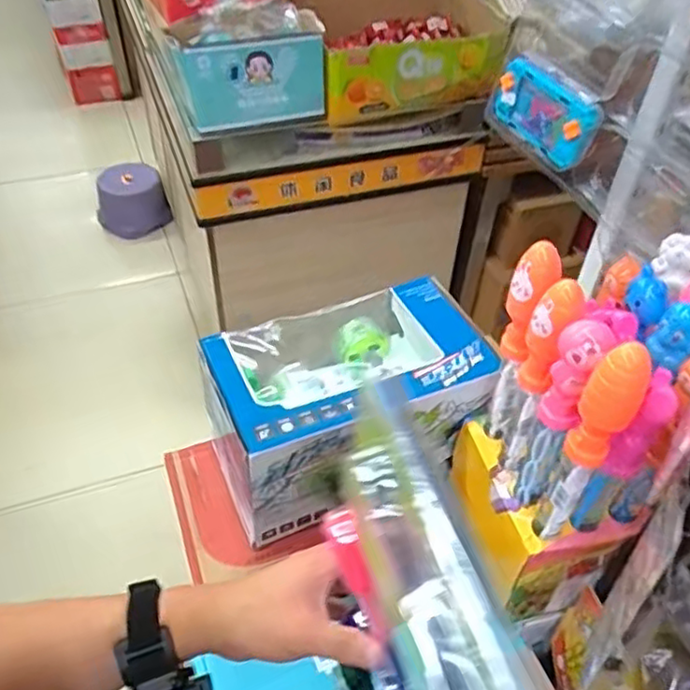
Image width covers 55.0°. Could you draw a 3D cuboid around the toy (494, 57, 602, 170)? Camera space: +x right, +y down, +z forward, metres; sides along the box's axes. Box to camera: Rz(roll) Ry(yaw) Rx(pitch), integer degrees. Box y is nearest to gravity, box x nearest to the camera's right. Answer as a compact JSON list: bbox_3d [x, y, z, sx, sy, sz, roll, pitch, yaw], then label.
[{"bbox_3d":[0.213,-0.243,0.706,0.023,0.075,0.135,-20,51,-21],"label":"toy"}]

